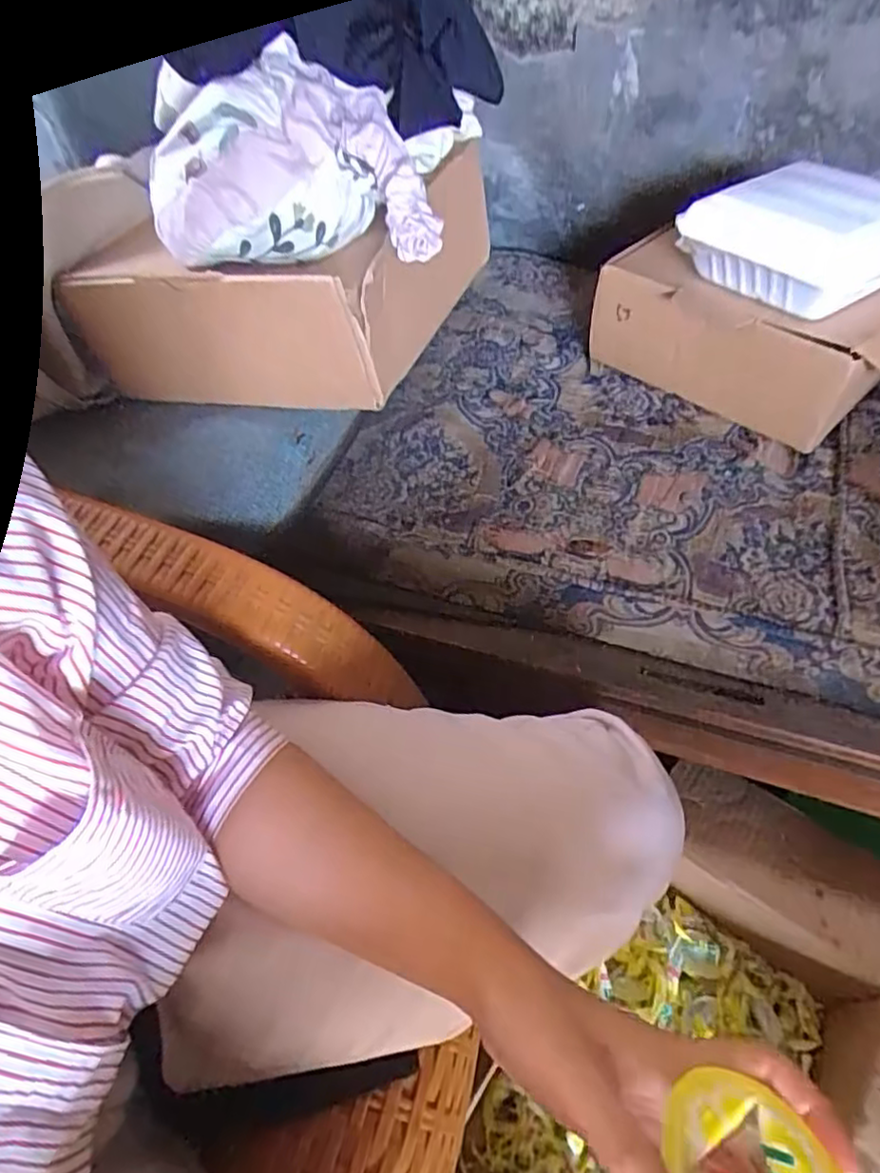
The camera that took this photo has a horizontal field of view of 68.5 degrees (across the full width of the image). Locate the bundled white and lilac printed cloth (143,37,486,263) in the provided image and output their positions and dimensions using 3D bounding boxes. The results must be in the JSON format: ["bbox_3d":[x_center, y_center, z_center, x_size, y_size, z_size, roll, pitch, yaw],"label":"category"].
[{"bbox_3d":[-0.091,-0.273,0.419,0.216,0.097,0.081,3,54,7],"label":"bundled white and lilac printed cloth"}]

